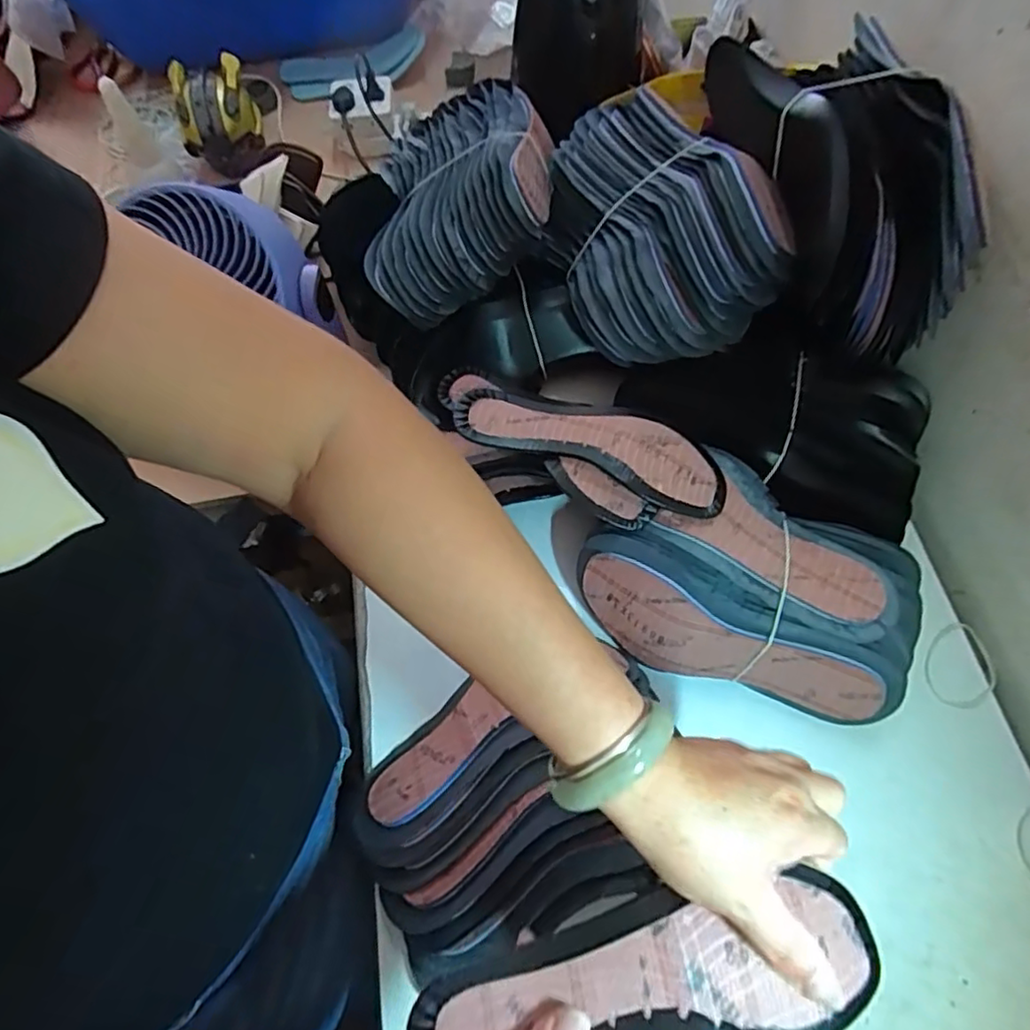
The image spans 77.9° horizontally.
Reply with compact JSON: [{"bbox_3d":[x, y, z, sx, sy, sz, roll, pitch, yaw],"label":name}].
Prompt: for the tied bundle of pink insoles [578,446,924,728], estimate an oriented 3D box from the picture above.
[{"bbox_3d":[0.190,0.062,0.528,0.256,0.103,0.179,26,64,16],"label":"tied bundle of pink insoles"}]

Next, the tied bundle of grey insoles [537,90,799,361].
[{"bbox_3d":[0.119,-0.247,0.567,0.179,0.095,0.254,-41,60,24],"label":"tied bundle of grey insoles"}]

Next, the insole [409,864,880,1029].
[{"bbox_3d":[0.063,0.221,0.301,0.222,0.025,0.059,-8,60,-2],"label":"insole"}]

